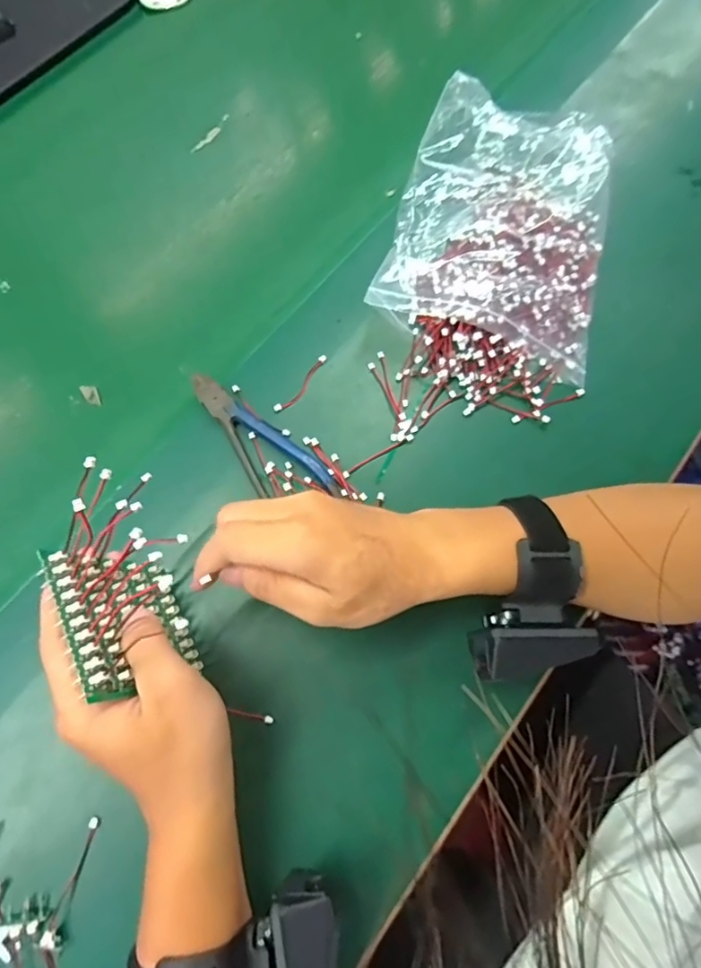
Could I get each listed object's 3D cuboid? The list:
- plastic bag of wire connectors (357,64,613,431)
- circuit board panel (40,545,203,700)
[{"bbox_3d":[0.111,-0.188,0.416,0.159,0.043,0.273,9,74,12],"label":"plastic bag of wire connectors"},{"bbox_3d":[-0.115,0.072,0.296,0.017,0.090,0.078,-33,68,8],"label":"circuit board panel"}]

